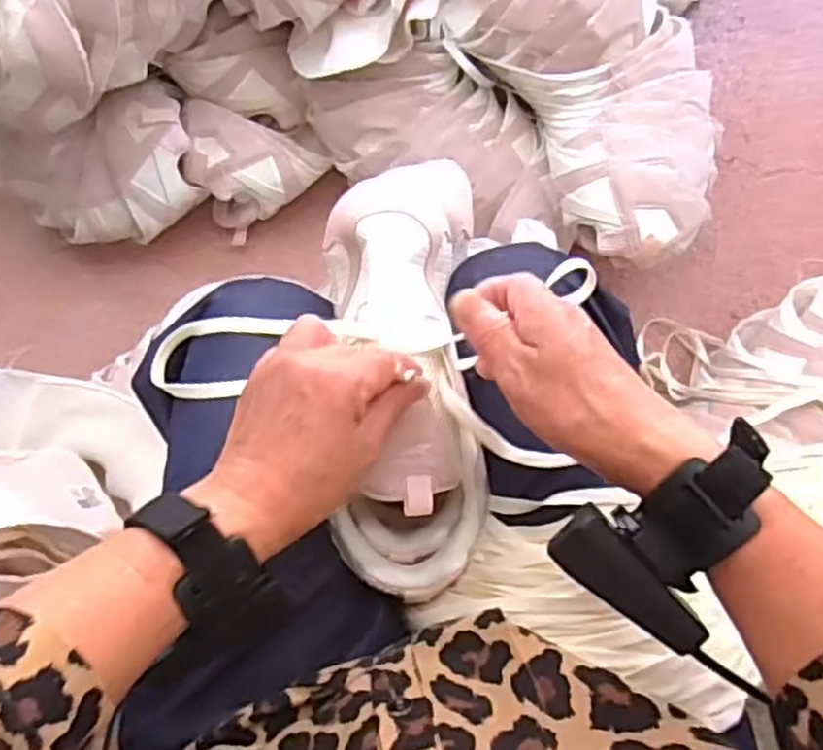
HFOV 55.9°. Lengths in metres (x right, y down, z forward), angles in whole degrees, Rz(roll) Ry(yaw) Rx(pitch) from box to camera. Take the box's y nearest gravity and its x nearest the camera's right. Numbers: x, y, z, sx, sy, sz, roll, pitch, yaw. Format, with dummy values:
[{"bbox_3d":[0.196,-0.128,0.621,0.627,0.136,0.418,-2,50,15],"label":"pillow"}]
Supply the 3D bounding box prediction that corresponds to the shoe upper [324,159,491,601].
[{"bbox_3d":[-0.004,-0.011,0.485,0.086,0.095,0.282,-2,79,4],"label":"shoe upper"}]

